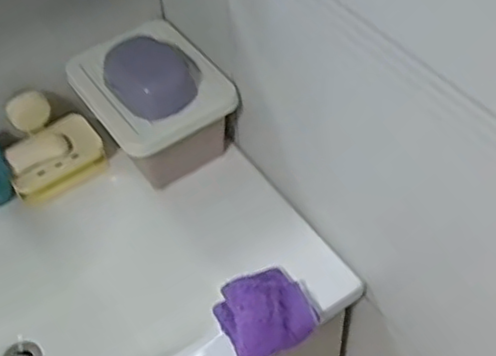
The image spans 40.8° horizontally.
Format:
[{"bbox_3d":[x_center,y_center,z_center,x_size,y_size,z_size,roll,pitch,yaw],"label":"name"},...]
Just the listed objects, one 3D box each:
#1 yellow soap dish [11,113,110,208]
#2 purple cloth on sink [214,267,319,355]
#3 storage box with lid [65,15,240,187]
[{"bbox_3d":[-0.266,-0.028,0.930,0.130,0.055,0.081,-22,52,-16],"label":"yellow soap dish"},{"bbox_3d":[0.021,0.149,0.769,0.104,0.044,0.098,-22,52,-15],"label":"purple cloth on sink"},{"bbox_3d":[-0.132,-0.108,0.915,0.166,0.164,0.203,-31,55,-22],"label":"storage box with lid"}]

